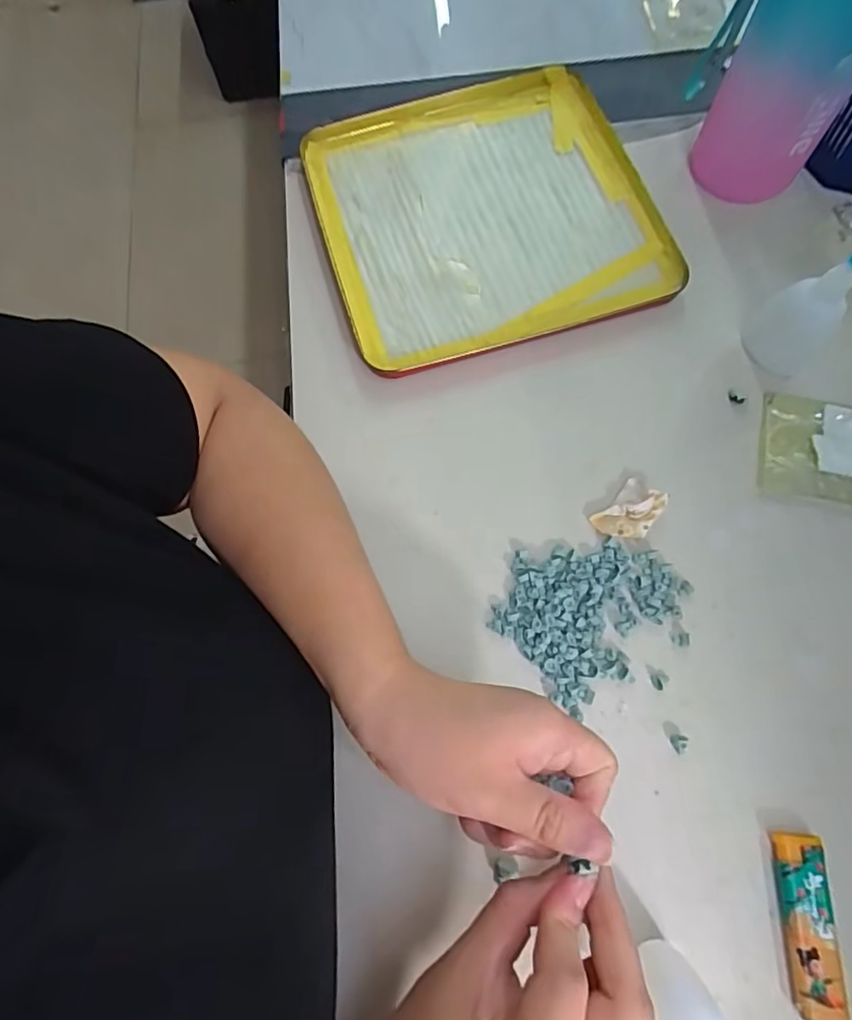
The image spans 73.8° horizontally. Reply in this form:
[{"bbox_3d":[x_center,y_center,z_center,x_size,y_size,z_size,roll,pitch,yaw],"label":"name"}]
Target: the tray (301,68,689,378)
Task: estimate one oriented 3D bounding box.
[{"bbox_3d":[0.042,-0.232,0.430,0.239,0.016,0.243,-16,71,-4],"label":"tray"}]

